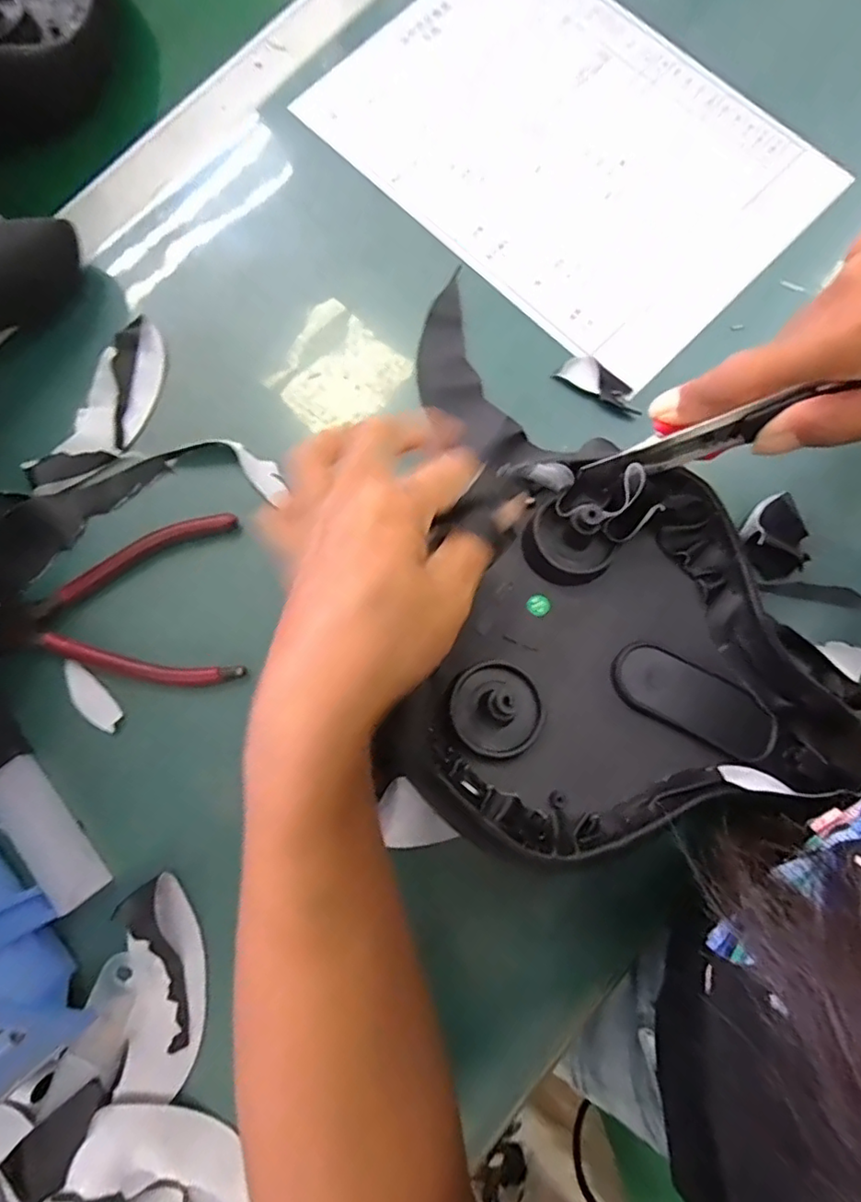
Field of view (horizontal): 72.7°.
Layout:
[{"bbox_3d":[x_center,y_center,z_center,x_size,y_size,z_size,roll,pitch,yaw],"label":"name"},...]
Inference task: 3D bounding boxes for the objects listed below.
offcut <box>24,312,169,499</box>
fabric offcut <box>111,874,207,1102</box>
[{"bbox_3d":[-0.184,-0.109,0.336,0.043,0.013,0.112,26,80,5],"label":"offcut"},{"bbox_3d":[-0.131,0.188,0.287,0.038,0.008,0.096,-3,84,-15],"label":"fabric offcut"}]

